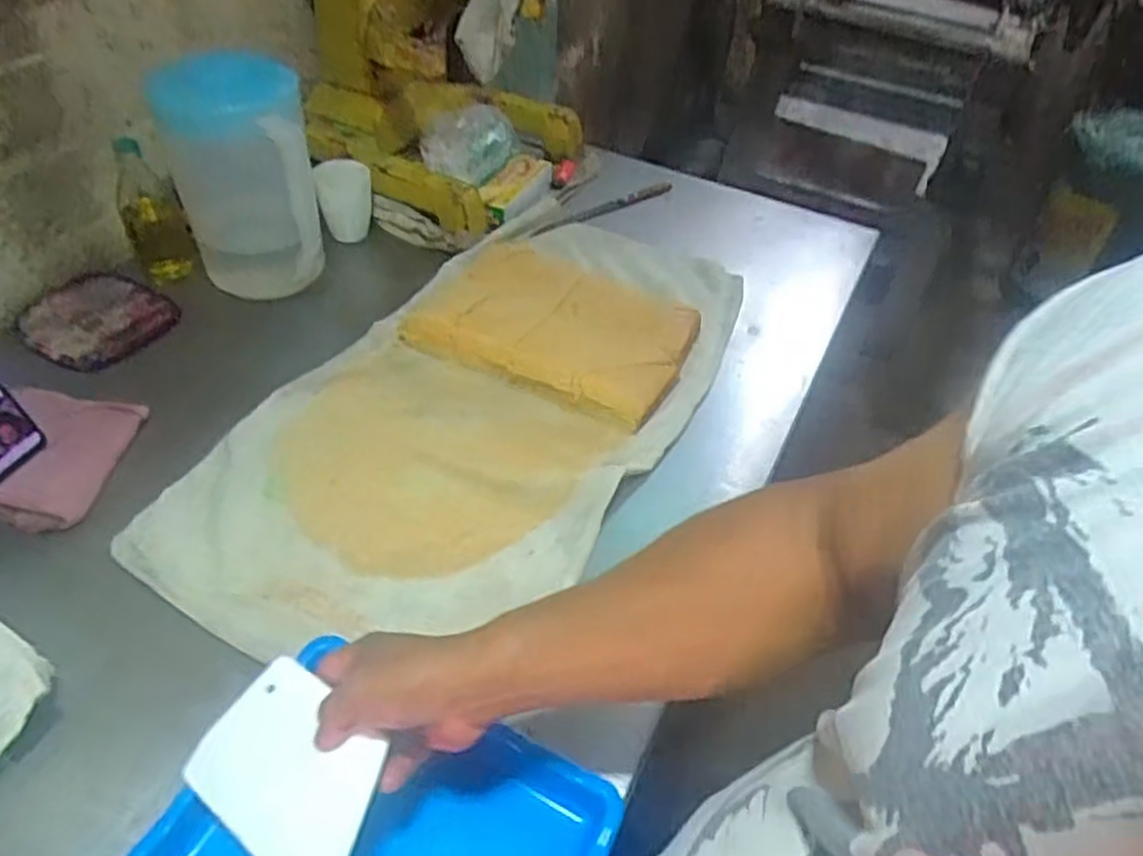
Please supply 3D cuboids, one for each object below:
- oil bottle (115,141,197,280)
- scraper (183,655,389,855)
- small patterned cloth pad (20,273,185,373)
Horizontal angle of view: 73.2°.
[{"bbox_3d":[-0.553,-0.284,1.015,0.074,0.170,0.072,-19,50,-22],"label":"oil bottle"},{"bbox_3d":[-0.189,0.229,0.517,0.149,0.008,0.104,22,68,30],"label":"scraper"},{"bbox_3d":[-0.590,-0.132,0.966,0.173,0.036,0.160,25,48,17],"label":"small patterned cloth pad"}]

